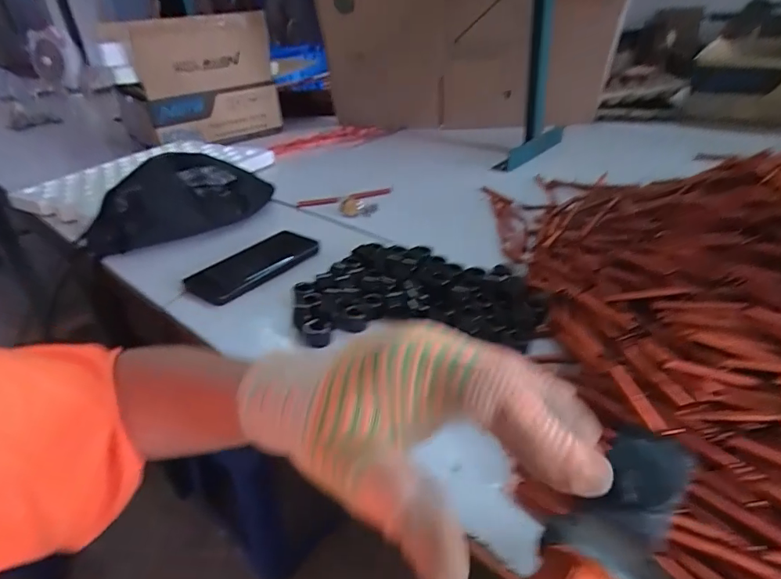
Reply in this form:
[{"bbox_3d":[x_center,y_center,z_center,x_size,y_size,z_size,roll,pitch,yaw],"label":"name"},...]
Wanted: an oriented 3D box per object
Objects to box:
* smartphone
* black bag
[{"bbox_3d":[-0.173,-0.032,0.595,0.092,0.011,0.163,20,39,33],"label":"smartphone"},{"bbox_3d":[-0.318,-0.139,0.718,0.281,0.092,0.116,-18,35,-21],"label":"black bag"}]

